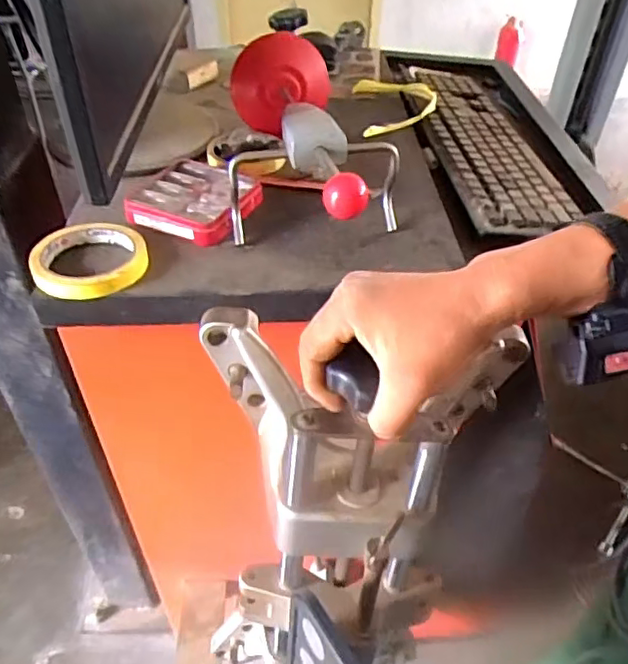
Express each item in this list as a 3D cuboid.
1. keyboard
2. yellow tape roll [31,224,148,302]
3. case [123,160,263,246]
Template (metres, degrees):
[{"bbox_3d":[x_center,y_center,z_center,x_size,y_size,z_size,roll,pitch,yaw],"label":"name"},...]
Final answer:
[{"bbox_3d":[0.202,-0.262,0.762,0.115,0.017,0.456,-1,43,-5],"label":"keyboard"},{"bbox_3d":[-0.200,-0.066,0.530,0.097,0.017,0.097,-7,44,-11],"label":"yellow tape roll"},{"bbox_3d":[-0.121,-0.135,0.599,0.116,0.020,0.112,17,44,14],"label":"case"}]

